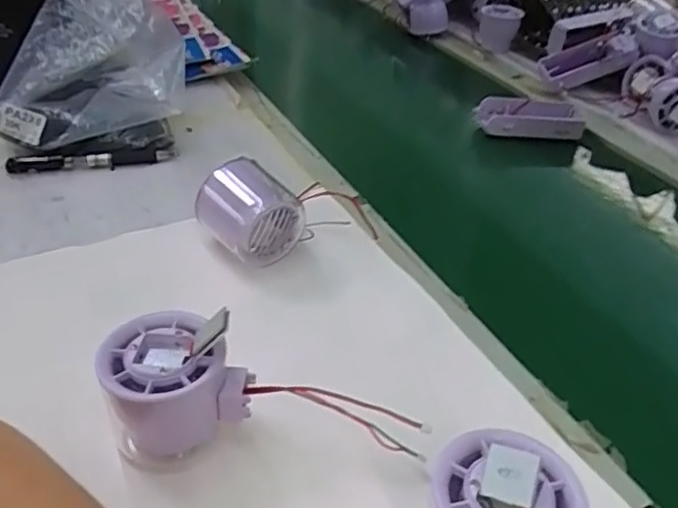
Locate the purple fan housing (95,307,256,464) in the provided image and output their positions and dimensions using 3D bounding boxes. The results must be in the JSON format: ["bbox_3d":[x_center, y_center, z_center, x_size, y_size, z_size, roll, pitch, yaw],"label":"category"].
[{"bbox_3d":[-0.079,0.064,0.300,0.063,0.061,0.052,-15,41,-24],"label":"purple fan housing"}]

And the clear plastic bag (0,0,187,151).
[{"bbox_3d":[-0.224,-0.164,0.556,0.160,0.112,0.112,-9,39,-18],"label":"clear plastic bag"}]

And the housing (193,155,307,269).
[{"bbox_3d":[-0.060,-0.029,0.434,0.063,0.060,0.059,-28,47,-35],"label":"housing"}]

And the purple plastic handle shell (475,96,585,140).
[{"bbox_3d":[0.208,-0.149,0.669,0.113,0.033,0.040,4,36,0],"label":"purple plastic handle shell"}]

